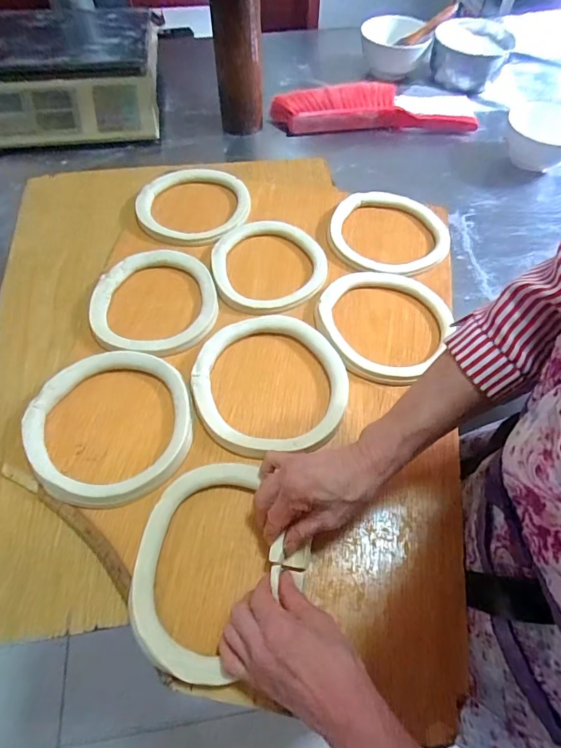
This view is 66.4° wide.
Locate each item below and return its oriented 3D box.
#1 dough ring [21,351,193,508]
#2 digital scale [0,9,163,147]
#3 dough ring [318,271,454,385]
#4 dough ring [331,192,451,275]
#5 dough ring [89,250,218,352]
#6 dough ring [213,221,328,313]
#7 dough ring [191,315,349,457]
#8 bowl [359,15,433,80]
[{"bbox_3d":[-0.192,0.058,0.486,0.186,0.028,0.176,-1,58,1],"label":"dough ring"},{"bbox_3d":[-0.424,-0.597,0.855,0.349,0.121,0.332,-8,58,-3],"label":"digital scale"},{"bbox_3d":[0.135,-0.074,0.579,0.168,0.017,0.185,26,62,17],"label":"dough ring"},{"bbox_3d":[0.171,-0.221,0.672,0.179,0.014,0.177,-1,58,1],"label":"dough ring"},{"bbox_3d":[-0.174,-0.102,0.596,0.165,0.027,0.178,-1,58,1],"label":"dough ring"},{"bbox_3d":[-0.022,-0.166,0.632,0.158,0.028,0.182,-16,59,-8],"label":"dough ring"},{"bbox_3d":[-0.012,0.009,0.523,0.184,0.024,0.181,-1,58,1],"label":"dough ring"},{"bbox_3d":[0.249,-0.712,0.933,0.139,0.078,0.139,-1,58,1],"label":"bowl"}]

